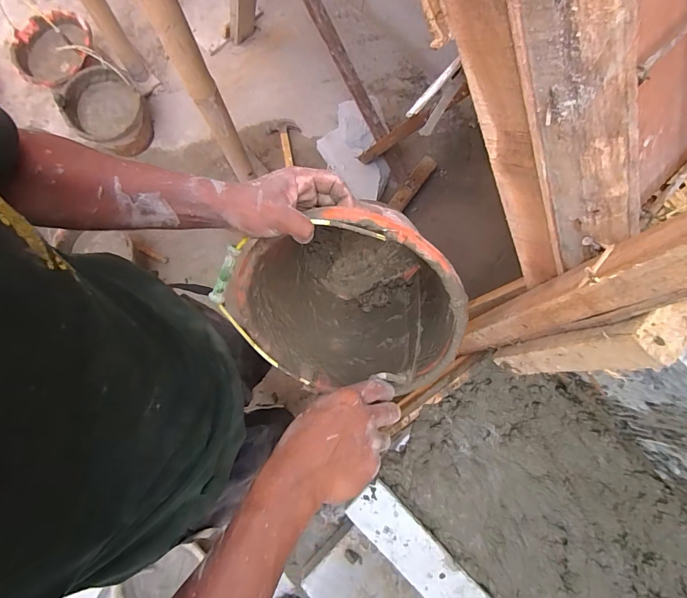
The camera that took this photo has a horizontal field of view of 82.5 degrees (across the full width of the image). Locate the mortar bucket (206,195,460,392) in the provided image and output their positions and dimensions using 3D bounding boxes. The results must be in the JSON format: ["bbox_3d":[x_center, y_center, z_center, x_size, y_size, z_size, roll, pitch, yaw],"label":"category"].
[{"bbox_3d":[0.007,-0.034,0.560,0.308,0.284,0.240,21,44,-6],"label":"mortar bucket"}]

